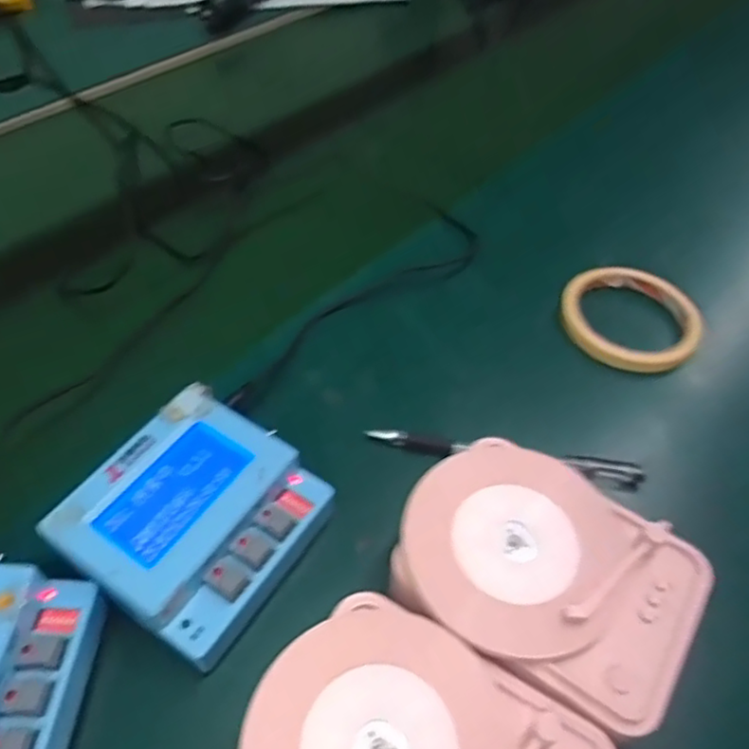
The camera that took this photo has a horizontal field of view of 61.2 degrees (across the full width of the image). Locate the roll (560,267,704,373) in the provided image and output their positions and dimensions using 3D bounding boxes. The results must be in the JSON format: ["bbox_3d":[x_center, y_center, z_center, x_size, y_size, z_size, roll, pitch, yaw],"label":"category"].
[{"bbox_3d":[0.184,-0.044,0.451,0.093,0.023,0.093,0,49,-1],"label":"roll"}]

